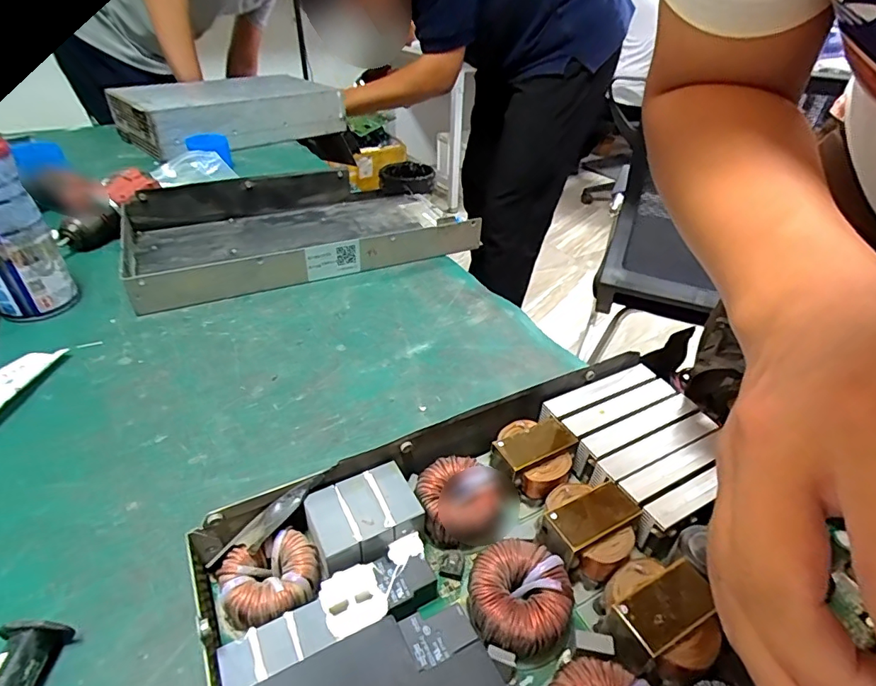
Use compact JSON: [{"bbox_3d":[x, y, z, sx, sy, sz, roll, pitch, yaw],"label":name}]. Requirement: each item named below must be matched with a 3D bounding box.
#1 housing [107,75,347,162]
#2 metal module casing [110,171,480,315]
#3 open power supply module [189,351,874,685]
[{"bbox_3d":[-0.395,-0.451,0.957,0.255,0.092,0.383,30,45,33],"label":"housing"},{"bbox_3d":[-0.168,-0.147,0.602,0.379,0.053,0.210,-16,40,-23],"label":"metal module casing"},{"bbox_3d":[0.054,0.121,0.247,0.309,0.043,0.199,-17,40,-23],"label":"open power supply module"}]

